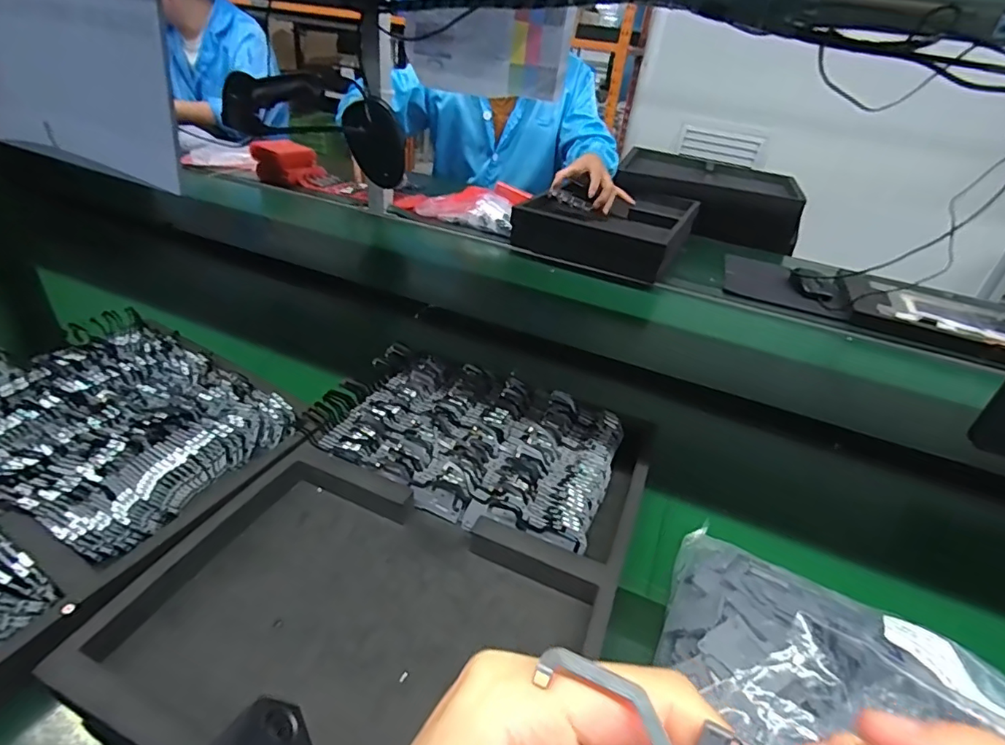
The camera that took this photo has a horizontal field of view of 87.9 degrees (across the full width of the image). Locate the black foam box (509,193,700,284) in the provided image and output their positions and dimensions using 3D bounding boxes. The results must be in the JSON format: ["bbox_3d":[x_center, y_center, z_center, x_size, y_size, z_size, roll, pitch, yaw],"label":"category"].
[{"bbox_3d":[0.235,-0.327,1.120,0.297,0.078,0.425,20,36,18],"label":"black foam box"}]

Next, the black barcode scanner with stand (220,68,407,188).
[{"bbox_3d":[-0.322,-0.460,0.967,0.329,0.158,0.114,-3,30,-48],"label":"black barcode scanner with stand"}]

